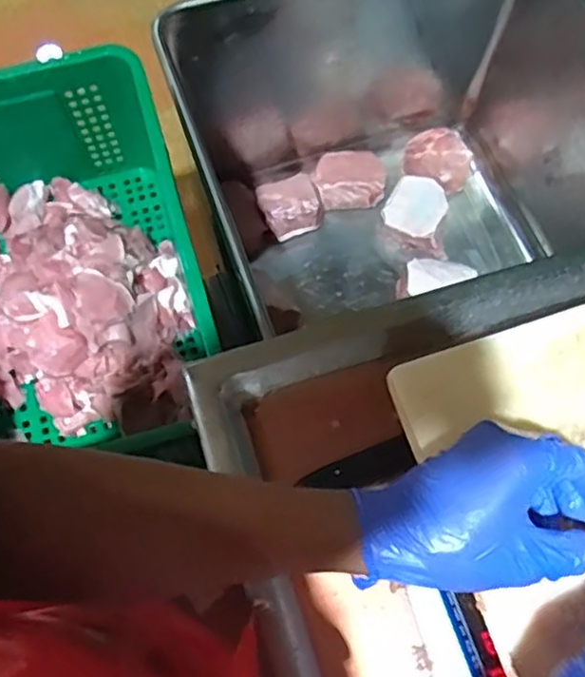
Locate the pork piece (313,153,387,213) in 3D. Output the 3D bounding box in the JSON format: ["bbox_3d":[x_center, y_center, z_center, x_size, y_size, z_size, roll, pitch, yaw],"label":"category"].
[{"bbox_3d":[0.123,-0.347,1.404,0.157,0.056,0.132,-8,71,-5],"label":"pork piece"}]

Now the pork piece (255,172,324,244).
[{"bbox_3d":[-0.005,-0.282,1.389,0.128,0.058,0.128,-23,73,-10],"label":"pork piece"}]

